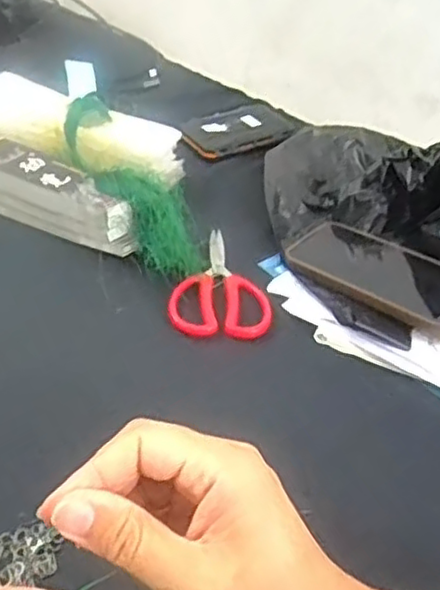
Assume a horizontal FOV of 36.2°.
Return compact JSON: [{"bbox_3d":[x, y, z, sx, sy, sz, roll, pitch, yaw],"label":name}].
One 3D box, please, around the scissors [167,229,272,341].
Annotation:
[{"bbox_3d":[0.004,-0.012,0.585,0.082,0.009,0.138,8,41,1],"label":"scissors"}]

